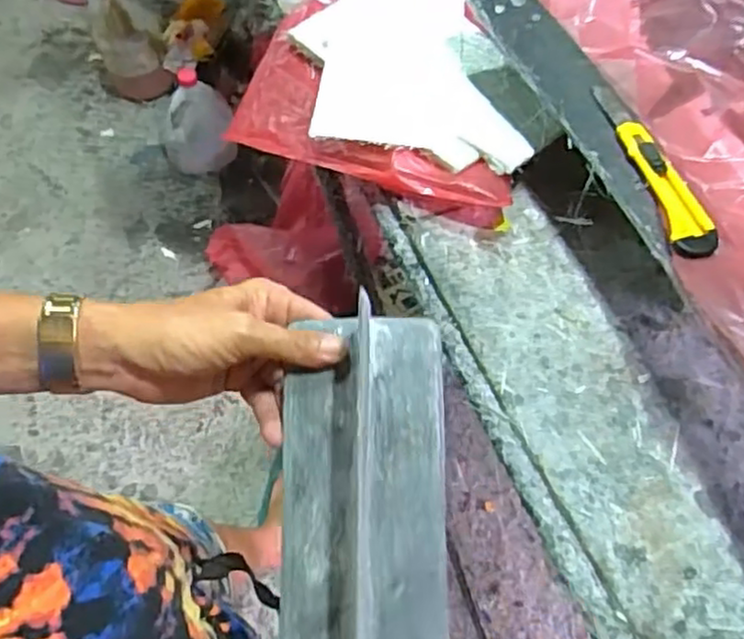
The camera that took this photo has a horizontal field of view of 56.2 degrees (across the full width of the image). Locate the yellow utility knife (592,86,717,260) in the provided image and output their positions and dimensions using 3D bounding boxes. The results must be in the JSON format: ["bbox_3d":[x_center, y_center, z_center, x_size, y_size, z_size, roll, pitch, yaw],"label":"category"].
[{"bbox_3d":[0.253,-0.137,0.624,0.036,0.020,0.194,-11,66,-9],"label":"yellow utility knife"}]

